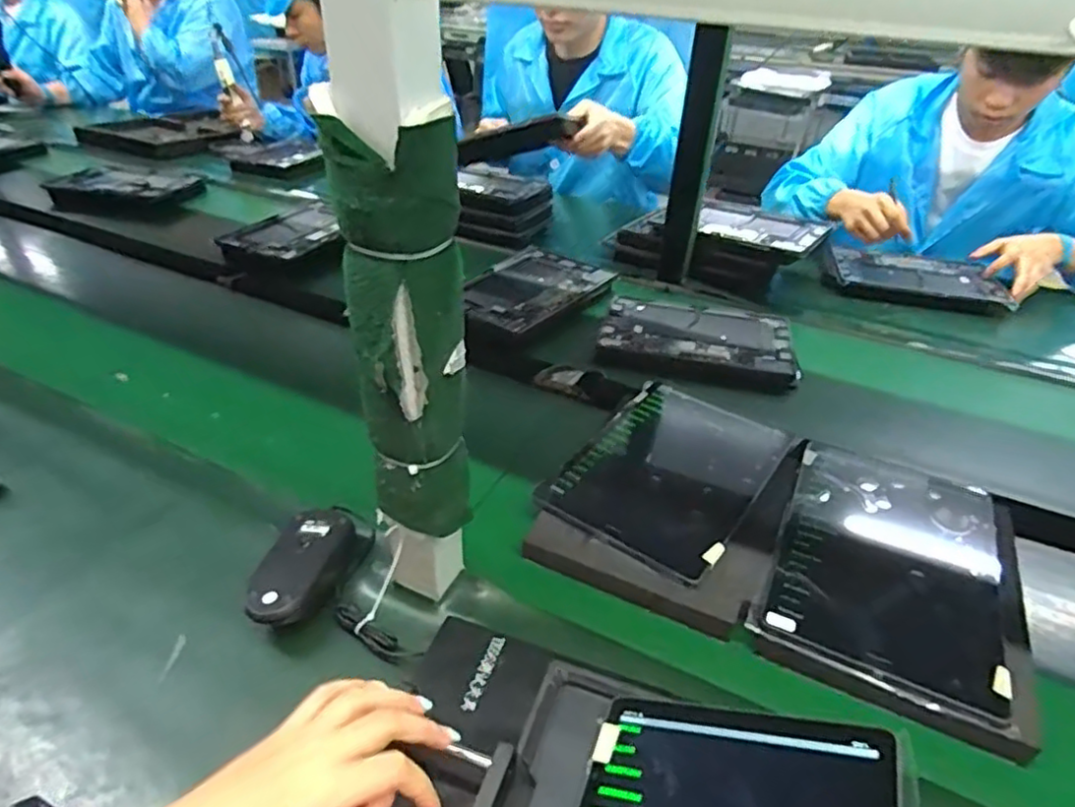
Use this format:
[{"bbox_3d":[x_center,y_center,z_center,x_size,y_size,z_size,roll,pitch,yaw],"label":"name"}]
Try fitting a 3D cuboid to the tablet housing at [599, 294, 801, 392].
[{"bbox_3d":[0.223,-0.094,0.904,0.255,0.025,0.174,11,35,14],"label":"tablet housing"}]

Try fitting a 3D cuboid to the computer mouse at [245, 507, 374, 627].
[{"bbox_3d":[-0.185,0.134,0.521,0.063,0.038,0.120,11,35,13],"label":"computer mouse"}]

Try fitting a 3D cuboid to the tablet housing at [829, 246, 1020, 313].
[{"bbox_3d":[0.626,-0.213,1.084,0.254,0.025,0.174,8,40,8],"label":"tablet housing"}]

